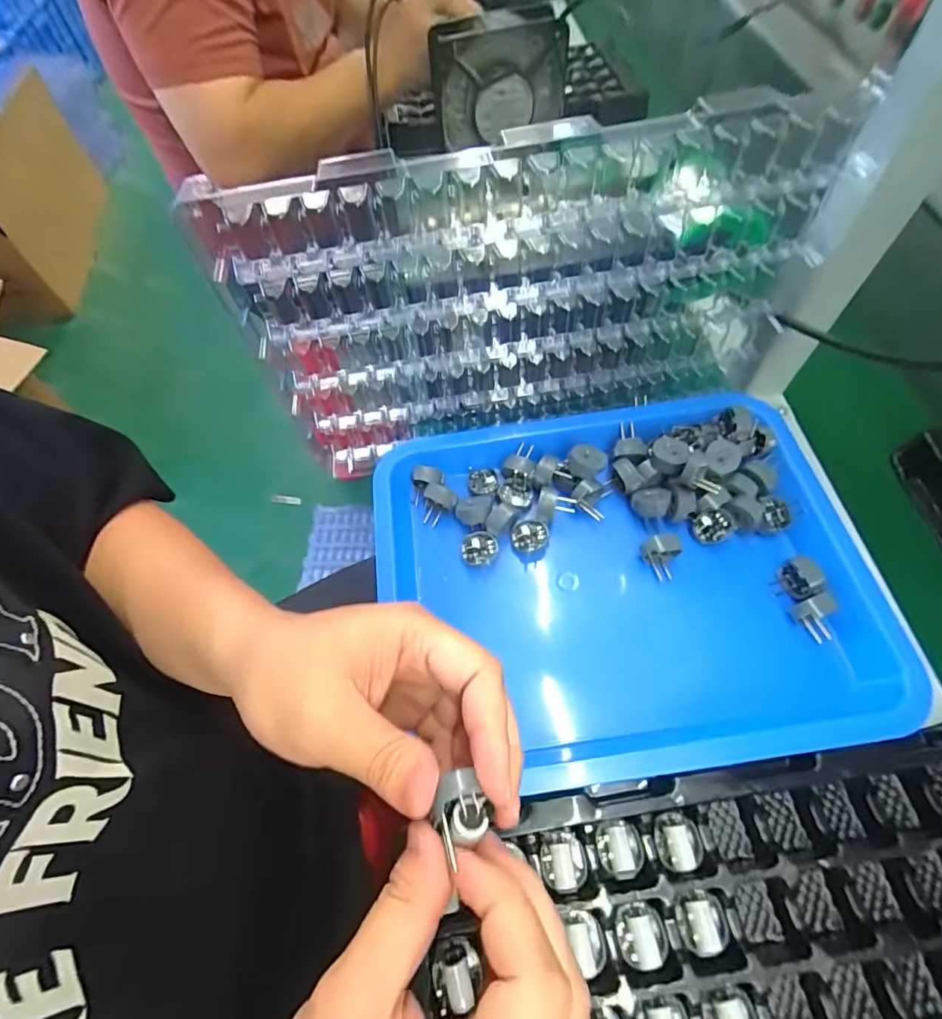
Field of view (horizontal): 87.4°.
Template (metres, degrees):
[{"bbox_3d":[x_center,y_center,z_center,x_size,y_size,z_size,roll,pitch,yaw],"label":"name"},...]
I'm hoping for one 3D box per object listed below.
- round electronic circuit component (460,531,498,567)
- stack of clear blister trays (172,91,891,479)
[{"bbox_3d":[0.006,0.030,0.377,0.028,0.012,0.022,-11,60,-4],"label":"round electronic circuit component"},{"bbox_3d":[0.043,-0.135,0.334,0.361,0.206,0.035,-9,60,-3],"label":"stack of clear blister trays"}]

